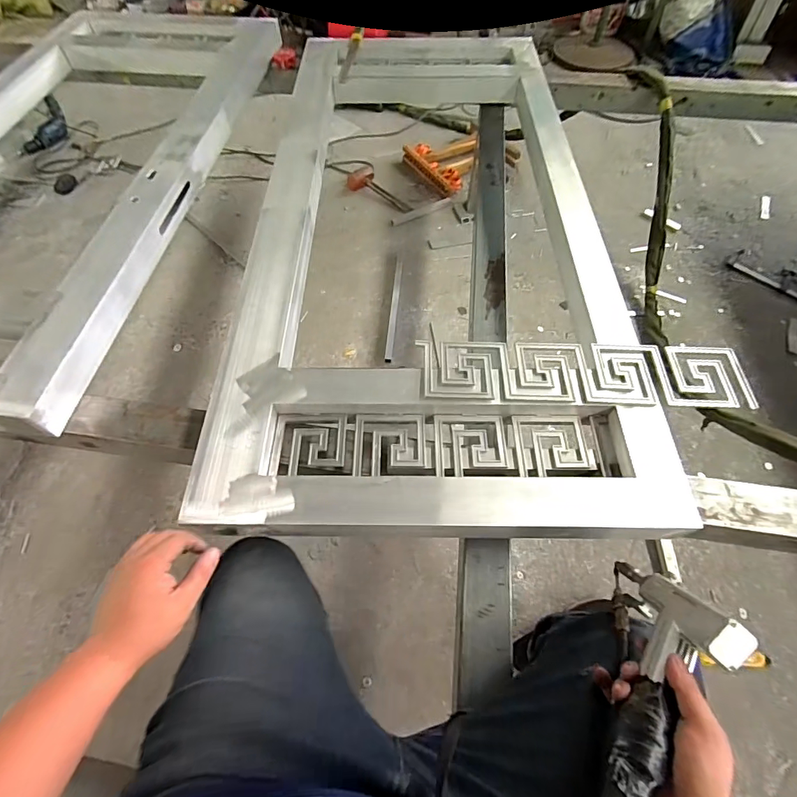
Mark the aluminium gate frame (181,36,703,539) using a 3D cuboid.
[{"bbox_3d":[0.068,-0.443,0.967,0.722,0.064,1.469,0,59,1],"label":"aluminium gate frame"}]

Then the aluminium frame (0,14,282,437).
[{"bbox_3d":[-0.860,-0.643,1.111,0.741,0.109,1.550,4,60,4],"label":"aluminium frame"}]

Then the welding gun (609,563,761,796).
[{"bbox_3d":[0.243,0.302,0.411,0.060,0.174,0.384,30,49,18],"label":"welding gun"}]

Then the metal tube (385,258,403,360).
[{"bbox_3d":[-0.015,-0.303,1.415,0.026,0.020,0.441,4,60,3],"label":"metal tube"}]

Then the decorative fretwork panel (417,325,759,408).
[{"bbox_3d":[0.299,-0.043,0.700,0.511,0.026,0.118,3,59,3],"label":"decorative fretwork panel"}]

